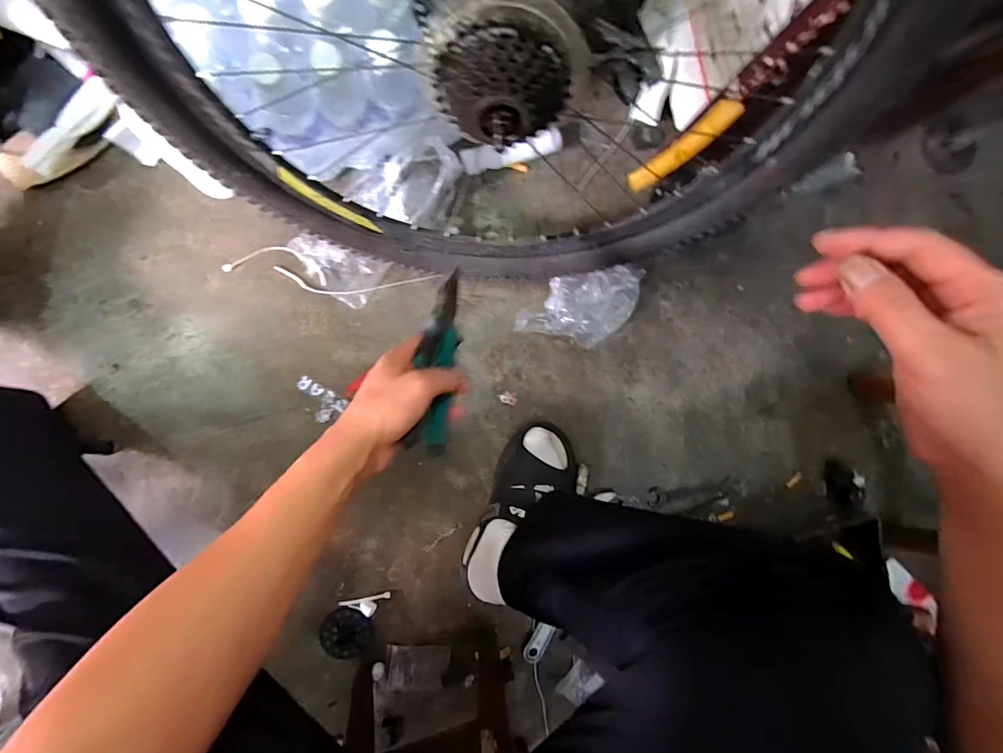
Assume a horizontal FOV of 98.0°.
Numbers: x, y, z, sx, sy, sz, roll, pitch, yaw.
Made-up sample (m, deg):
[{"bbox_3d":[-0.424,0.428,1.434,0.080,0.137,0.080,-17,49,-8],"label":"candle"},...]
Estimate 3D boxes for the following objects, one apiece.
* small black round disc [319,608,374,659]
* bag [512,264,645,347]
[{"bbox_3d":[-0.234,0.387,0.656,0.073,0.010,0.069,0,91,-7],"label":"small black round disc"},{"bbox_3d":[0.130,-0.104,0.669,0.203,0.071,0.107,-14,93,-6],"label":"bag"}]

